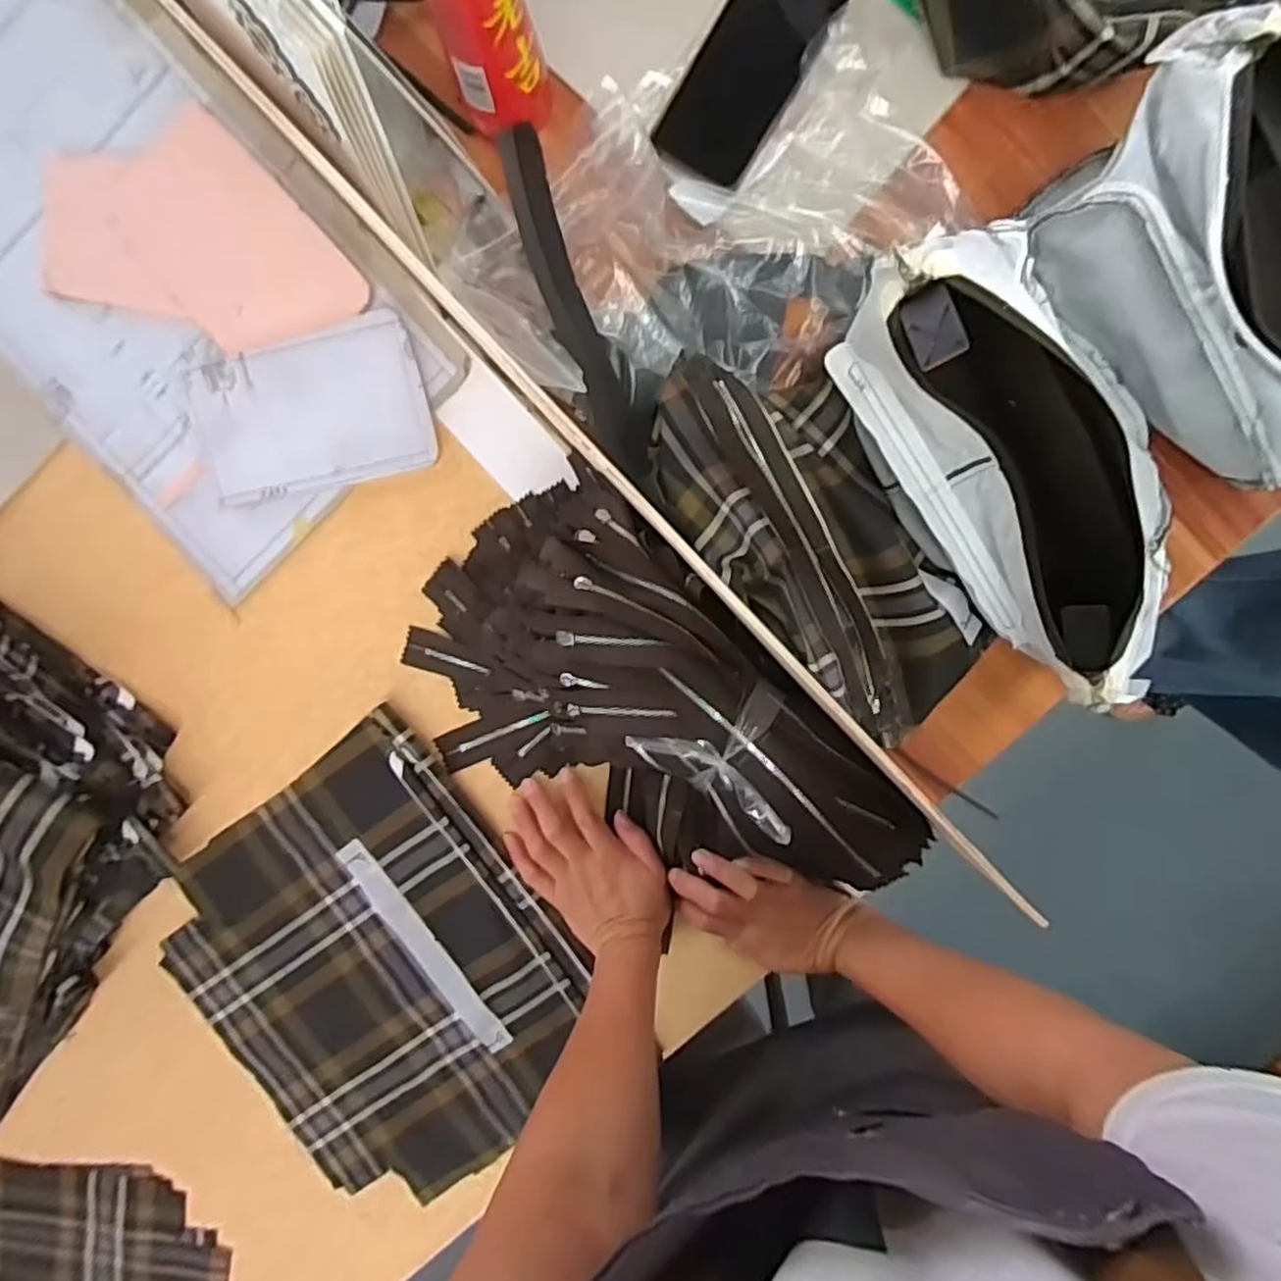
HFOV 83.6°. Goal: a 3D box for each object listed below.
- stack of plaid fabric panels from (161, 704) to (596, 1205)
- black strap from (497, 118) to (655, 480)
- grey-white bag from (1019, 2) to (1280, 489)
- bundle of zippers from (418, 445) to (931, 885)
[{"bbox_3d":[-0.215,0.281,0.606,0.295,0.018,0.345,-37,94,5],"label":"stack of plaid fabric panels"},{"bbox_3d":[-0.046,-0.232,0.492,0.038,0.032,0.251,-21,95,4],"label":"black strap"},{"bbox_3d":[0.390,-0.212,0.429,0.143,0.132,0.285,-39,94,5],"label":"grey-white bag"},{"bbox_3d":[-0.008,0.069,0.522,0.222,0.104,0.366,-44,93,5],"label":"bundle of zippers"}]

